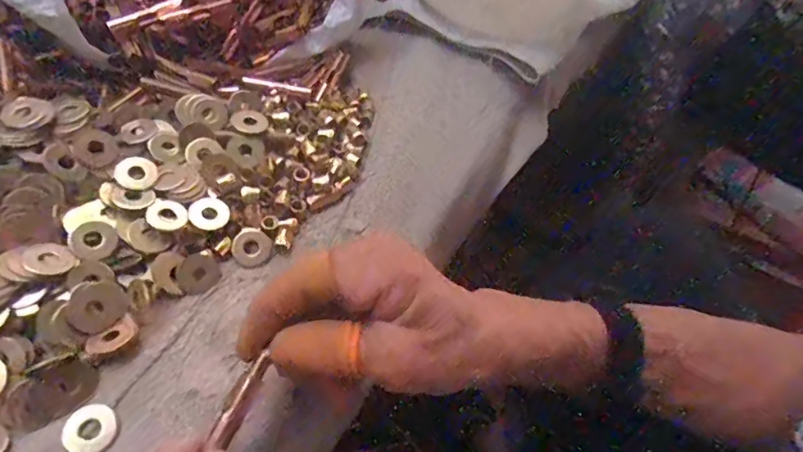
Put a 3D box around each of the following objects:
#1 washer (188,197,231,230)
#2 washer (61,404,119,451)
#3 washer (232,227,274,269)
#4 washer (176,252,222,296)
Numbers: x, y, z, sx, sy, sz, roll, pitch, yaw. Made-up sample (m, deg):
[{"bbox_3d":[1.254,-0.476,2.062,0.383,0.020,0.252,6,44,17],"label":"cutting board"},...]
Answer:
[{"bbox_3d":[-0.106,-0.007,0.279,0.021,0.004,0.020,10,59,-17],"label":"washer"},{"bbox_3d":[-0.135,0.088,0.219,0.022,0.004,0.020,35,58,19],"label":"washer"},{"bbox_3d":[-0.084,0.012,0.284,0.021,0.004,0.022,-41,84,-22],"label":"washer"},{"bbox_3d":[-0.108,0.025,0.268,0.020,0.004,0.023,47,55,-3],"label":"washer"}]

